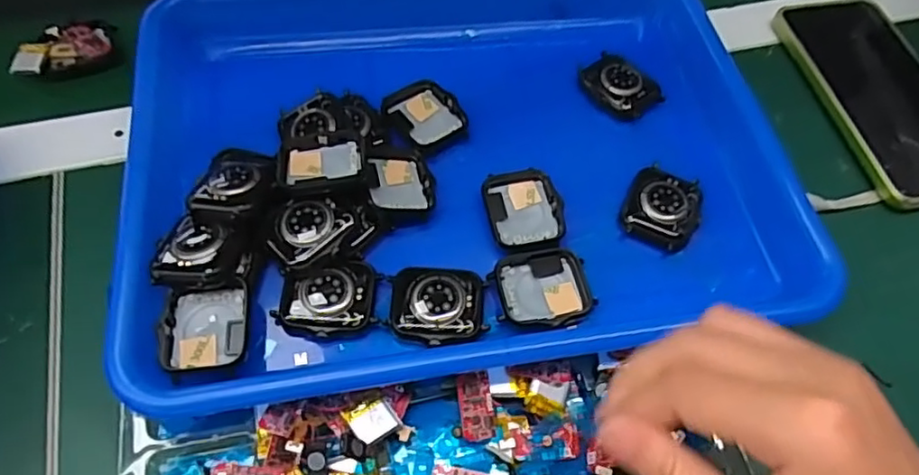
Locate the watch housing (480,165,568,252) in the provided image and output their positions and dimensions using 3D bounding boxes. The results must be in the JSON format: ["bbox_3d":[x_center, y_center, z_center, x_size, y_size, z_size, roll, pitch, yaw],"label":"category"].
[{"bbox_3d":[0.033,-0.014,0.321,0.039,0.009,0.043,-11,61,-10],"label":"watch housing"}]

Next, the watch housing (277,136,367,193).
[{"bbox_3d":[-0.067,-0.036,0.309,0.042,0.007,0.033,-7,60,-8],"label":"watch housing"}]

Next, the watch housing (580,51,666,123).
[{"bbox_3d":[0.094,-0.089,0.368,0.036,0.008,0.045,-40,69,-23],"label":"watch housing"}]

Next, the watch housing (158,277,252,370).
[{"bbox_3d":[-0.109,0.037,0.272,0.037,0.010,0.040,-3,59,-5],"label":"watch housing"}]

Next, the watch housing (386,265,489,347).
[{"bbox_3d":[-0.010,0.031,0.291,0.043,0.007,0.037,2,59,-3],"label":"watch housing"}]

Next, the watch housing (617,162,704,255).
[{"bbox_3d":[0.106,-0.017,0.327,0.037,0.008,0.047,22,60,9],"label":"watch housing"}]

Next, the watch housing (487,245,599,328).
[{"bbox_3d":[0.039,0.024,0.302,0.046,0.007,0.041,-10,60,-9],"label":"watch housing"}]

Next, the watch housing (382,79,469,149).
[{"bbox_3d":[-0.019,-0.068,0.348,0.036,0.008,0.040,-36,68,-22],"label":"watch housing"}]

